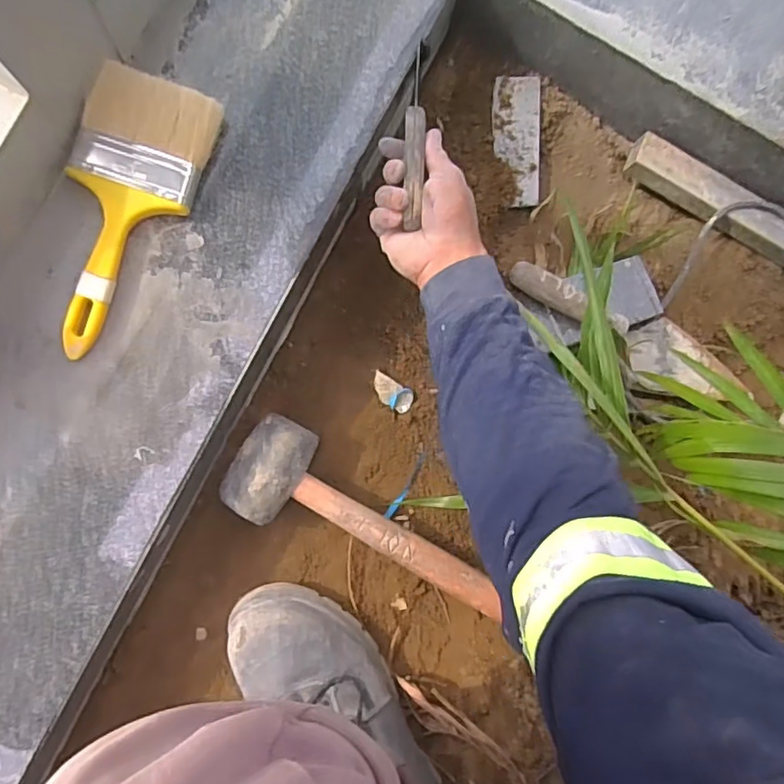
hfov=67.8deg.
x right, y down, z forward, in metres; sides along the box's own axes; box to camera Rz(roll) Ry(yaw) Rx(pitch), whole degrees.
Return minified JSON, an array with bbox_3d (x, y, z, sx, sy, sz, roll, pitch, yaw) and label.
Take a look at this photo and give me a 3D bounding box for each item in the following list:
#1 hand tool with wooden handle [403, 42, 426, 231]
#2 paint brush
[{"bbox_3d":[0.019,-0.222,0.498,0.016,0.013,0.160,3,81,-8],"label":"hand tool with wooden handle"},{"bbox_3d":[-0.219,-0.141,0.465,0.093,0.028,0.223,21,86,-7],"label":"paint brush"}]

